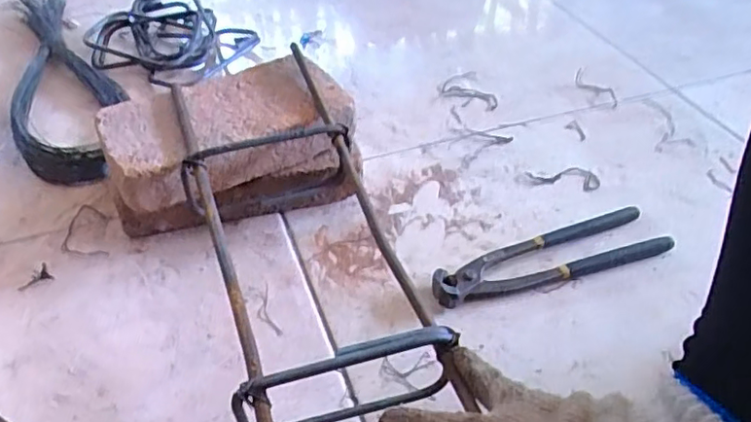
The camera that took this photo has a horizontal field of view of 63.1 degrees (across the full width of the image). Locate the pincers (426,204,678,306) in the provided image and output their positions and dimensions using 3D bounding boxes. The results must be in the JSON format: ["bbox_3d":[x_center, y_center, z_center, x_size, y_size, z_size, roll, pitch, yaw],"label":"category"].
[{"bbox_3d":[0.154,0.041,0.534,0.219,0.020,0.052,-15,46,-16],"label":"pincers"}]

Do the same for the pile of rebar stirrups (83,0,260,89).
[{"bbox_3d":[-0.267,-0.222,0.794,0.194,0.074,0.154,-21,48,-22],"label":"pile of rebar stirrups"}]

